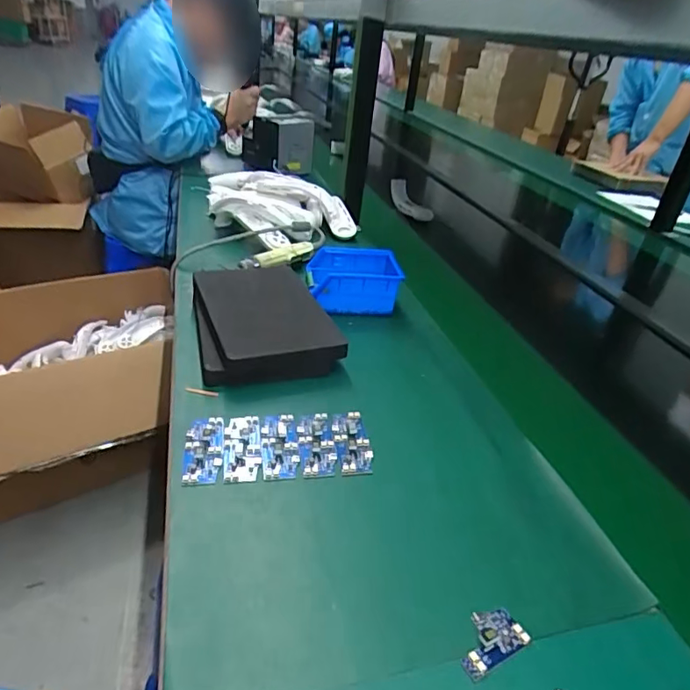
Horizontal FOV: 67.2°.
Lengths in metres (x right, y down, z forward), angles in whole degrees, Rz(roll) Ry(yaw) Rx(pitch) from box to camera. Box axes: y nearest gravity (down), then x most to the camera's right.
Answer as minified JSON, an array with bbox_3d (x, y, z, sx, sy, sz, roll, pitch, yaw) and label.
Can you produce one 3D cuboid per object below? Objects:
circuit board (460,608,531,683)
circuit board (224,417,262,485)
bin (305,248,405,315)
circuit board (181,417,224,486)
[{"bbox_3d":[0.107,0.220,0.389,0.059,0.005,0.035,-14,37,-30],"label":"circuit board"},{"bbox_3d":[-0.104,0.104,0.529,0.036,0.005,0.088,-1,32,-11],"label":"circuit board"},{"bbox_3d":[0.012,-0.103,0.829,0.139,0.073,0.118,0,32,-10],"label":"bin"},{"bbox_3d":[-0.142,0.104,0.523,0.036,0.006,0.090,0,32,-10],"label":"circuit board"}]

